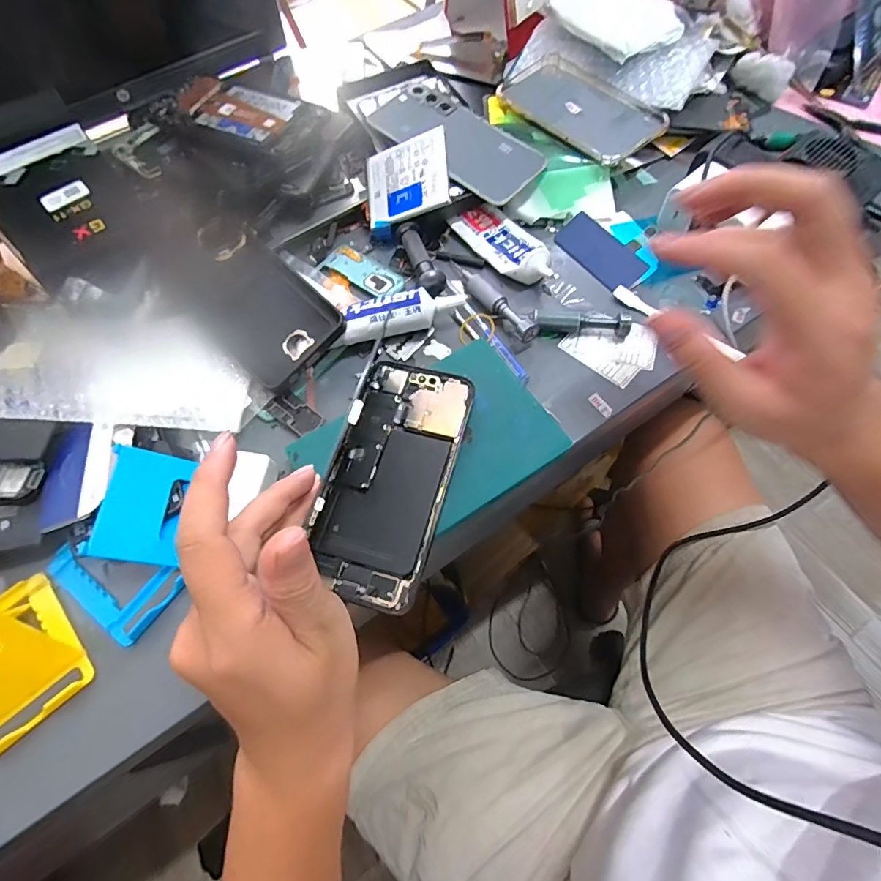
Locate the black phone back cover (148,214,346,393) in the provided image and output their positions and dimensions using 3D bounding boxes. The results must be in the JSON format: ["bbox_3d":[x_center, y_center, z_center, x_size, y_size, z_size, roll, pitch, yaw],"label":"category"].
[{"bbox_3d":[-0.150,-0.114,0.366,0.168,0.012,0.079,43,86,15],"label":"black phone back cover"}]

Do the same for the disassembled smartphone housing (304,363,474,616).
[{"bbox_3d":[-0.033,0.021,0.304,0.079,0.005,0.158,11,69,8],"label":"disassembled smartphone housing"}]

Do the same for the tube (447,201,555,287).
[{"bbox_3d":[0.055,-0.169,0.397,0.043,0.017,0.104,-36,68,-13],"label":"tube"}]

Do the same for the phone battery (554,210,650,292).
[{"bbox_3d":[0.133,-0.158,0.393,0.037,0.008,0.082,-37,68,5],"label":"phone battery"}]

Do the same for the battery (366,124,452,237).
[{"bbox_3d":[-0.028,-0.216,0.393,0.074,0.004,0.068,-9,84,25],"label":"battery"}]

